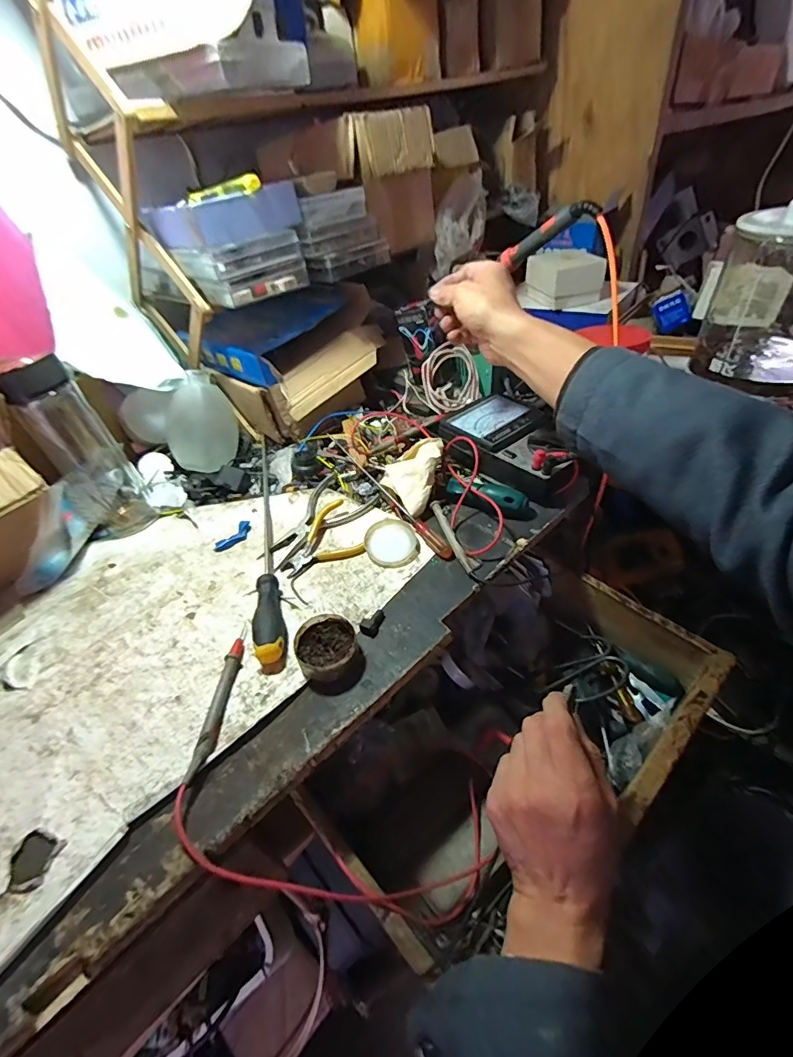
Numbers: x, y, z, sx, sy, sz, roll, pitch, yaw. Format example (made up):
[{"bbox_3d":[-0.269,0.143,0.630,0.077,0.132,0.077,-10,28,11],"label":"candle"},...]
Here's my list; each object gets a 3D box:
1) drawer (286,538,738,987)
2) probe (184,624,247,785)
[{"bbox_3d":[0.115,0.207,0.480,0.385,0.101,0.244,-35,52,-25],"label":"drawer"},{"bbox_3d":[-0.149,0.141,0.400,0.012,0.018,0.140,-4,41,6],"label":"probe"}]

